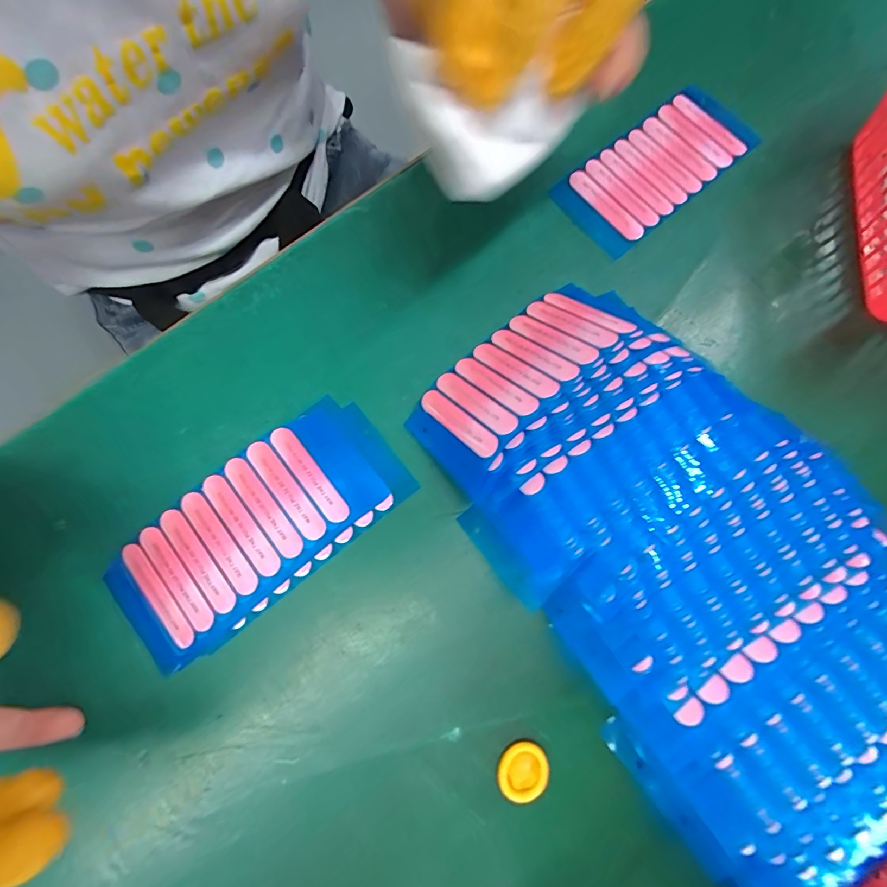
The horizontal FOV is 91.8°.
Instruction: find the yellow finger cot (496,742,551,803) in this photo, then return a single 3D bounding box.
[{"bbox_3d":[0.033,0.135,0.177,0.021,0.005,0.019,-30,80,-6],"label":"yellow finger cot"}]

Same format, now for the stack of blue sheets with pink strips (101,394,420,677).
[{"bbox_3d":[-0.084,0.037,0.191,0.135,0.019,0.060,-38,81,-7],"label":"stack of blue sheets with pink strips"}]

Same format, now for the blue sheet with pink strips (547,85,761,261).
[{"bbox_3d":[0.119,-0.154,0.239,0.113,0.005,0.053,-39,81,-7],"label":"blue sheet with pink strips"}]

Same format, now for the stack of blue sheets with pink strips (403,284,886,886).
[{"bbox_3d":[0.097,0.038,0.180,0.137,0.037,0.240,-34,80,-7],"label":"stack of blue sheets with pink strips"}]

